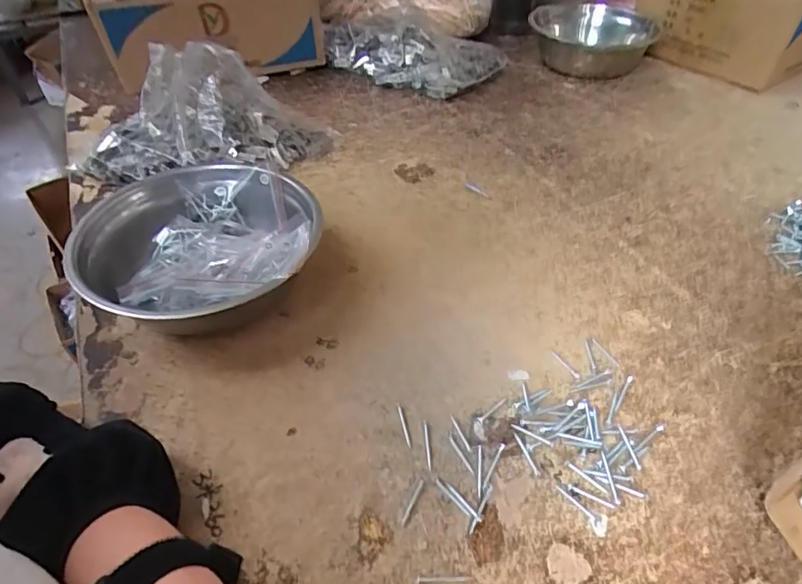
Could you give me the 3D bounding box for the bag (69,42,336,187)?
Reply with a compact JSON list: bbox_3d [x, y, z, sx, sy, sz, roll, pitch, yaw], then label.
[{"bbox_3d":[-0.233,-0.204,0.583,0.181,0.113,0.239,30,53,27],"label":"bag"}]

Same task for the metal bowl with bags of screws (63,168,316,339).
[{"bbox_3d":[-0.178,-0.044,0.450,0.196,0.080,0.187,0,45,0],"label":"metal bowl with bags of screws"}]

